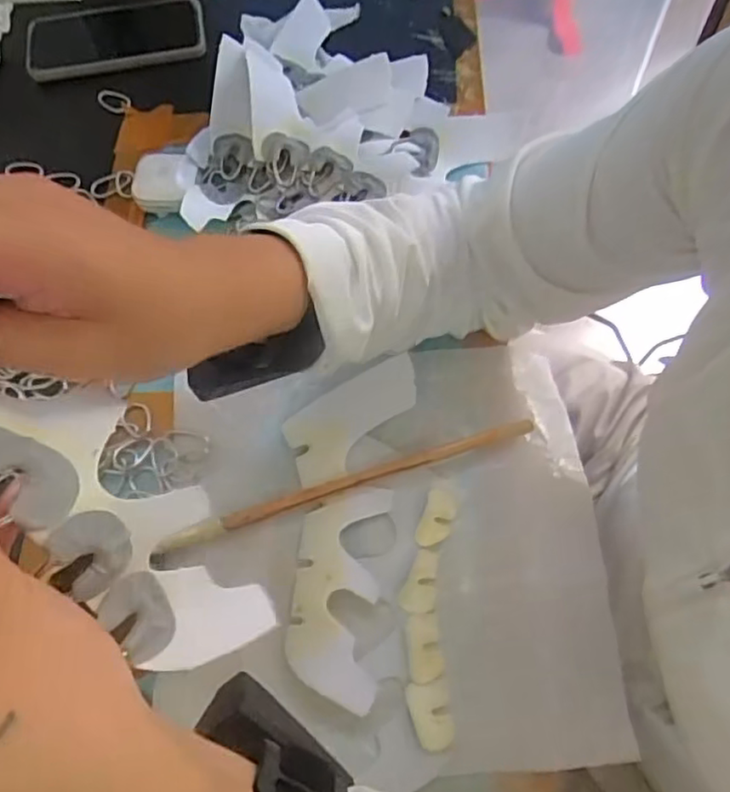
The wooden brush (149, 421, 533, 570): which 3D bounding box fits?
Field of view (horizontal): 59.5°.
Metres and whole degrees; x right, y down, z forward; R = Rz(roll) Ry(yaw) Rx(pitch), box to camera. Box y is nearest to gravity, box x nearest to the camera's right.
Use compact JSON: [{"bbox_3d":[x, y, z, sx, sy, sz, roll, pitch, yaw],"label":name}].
[{"bbox_3d":[-0.013,0.057,0.405,0.249,0.011,0.017,-19,65,-7],"label":"wooden brush"}]

